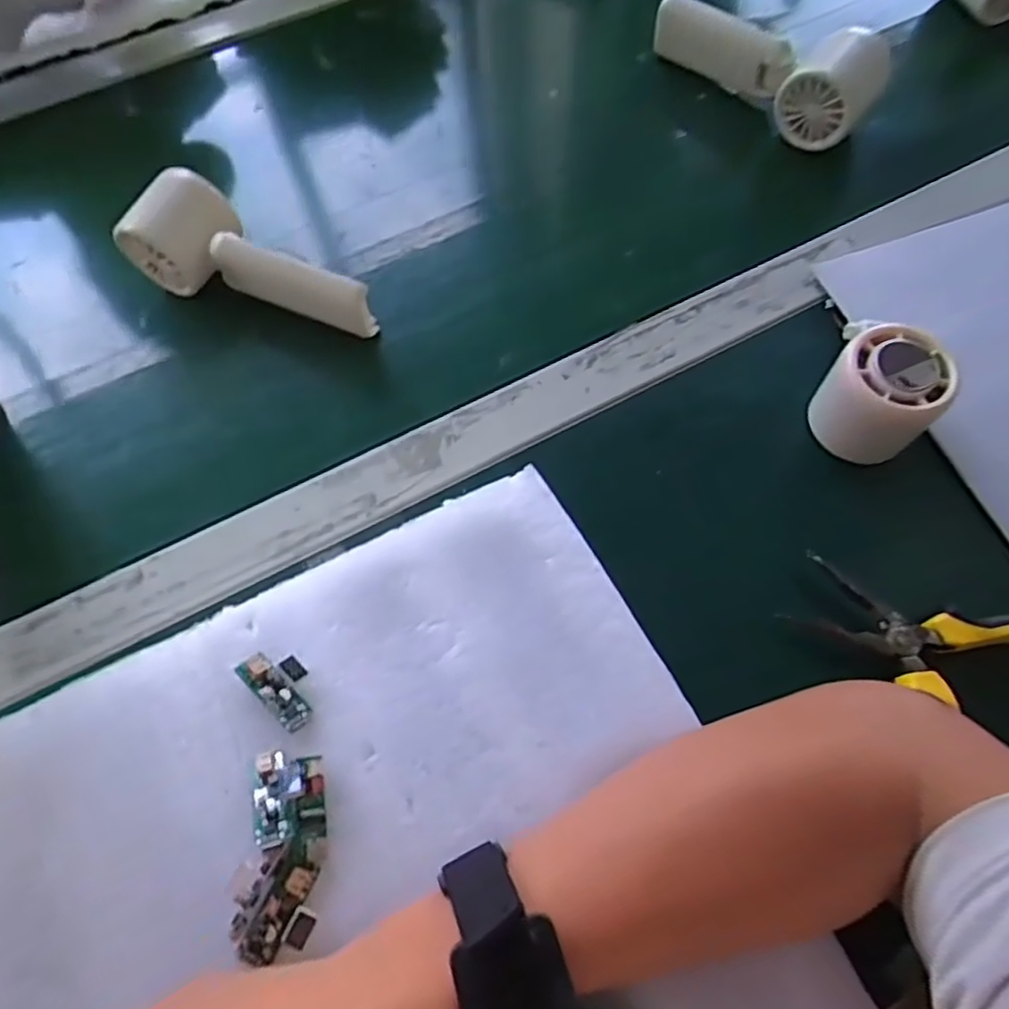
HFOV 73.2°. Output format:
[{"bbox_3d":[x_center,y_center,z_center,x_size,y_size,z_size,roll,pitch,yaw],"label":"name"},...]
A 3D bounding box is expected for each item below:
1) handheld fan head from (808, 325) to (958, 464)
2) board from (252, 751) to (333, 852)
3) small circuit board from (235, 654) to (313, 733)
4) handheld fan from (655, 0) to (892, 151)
[{"bbox_3d":[0.198,-0.058,0.360,0.052,0.056,0.056,-38,70,-15],"label":"handheld fan head"},{"bbox_3d":[-0.088,0.118,0.277,0.026,0.012,0.036,-10,66,-3],"label":"board"},{"bbox_3d":[-0.098,0.079,0.300,0.039,0.010,0.022,40,72,17],"label":"small circuit board"},{"bbox_3d":[0.190,-0.321,0.481,0.060,0.057,0.163,-36,70,-14],"label":"handheld fan"}]

